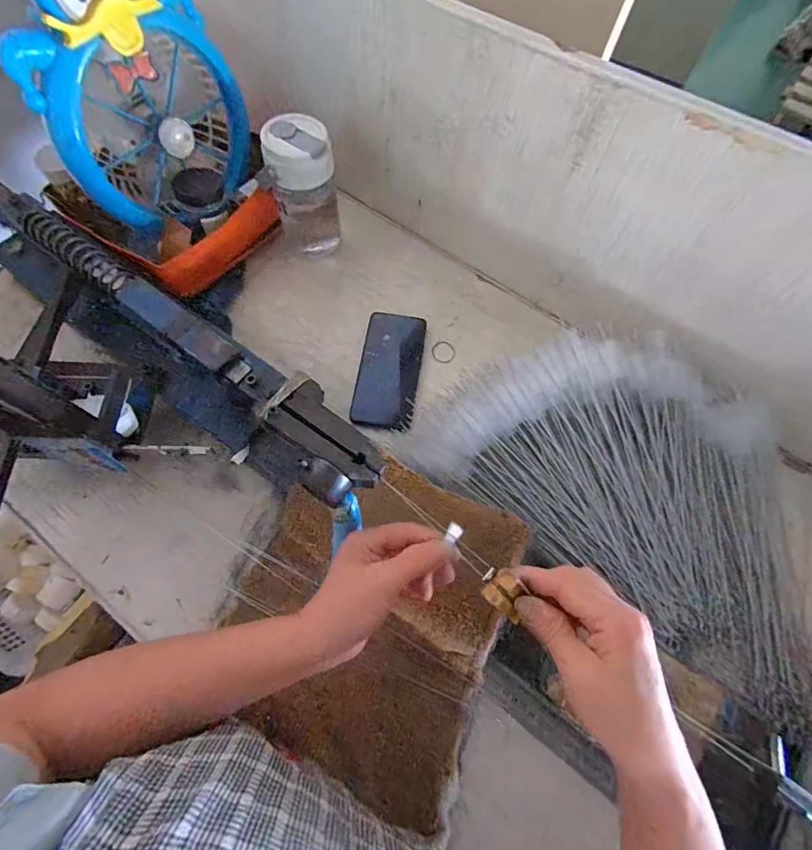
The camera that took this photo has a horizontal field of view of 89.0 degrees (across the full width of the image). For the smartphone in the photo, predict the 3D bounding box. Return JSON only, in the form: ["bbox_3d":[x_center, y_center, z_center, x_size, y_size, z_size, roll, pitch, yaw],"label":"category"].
[{"bbox_3d":[-0.021,-0.073,0.530,0.076,0.012,0.160,9,66,1],"label":"smartphone"}]

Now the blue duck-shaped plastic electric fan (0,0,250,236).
[{"bbox_3d":[-0.291,-0.368,0.471,0.080,0.262,0.222,27,68,9],"label":"blue duck-shaped plastic electric fan"}]

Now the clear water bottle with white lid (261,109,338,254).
[{"bbox_3d":[-0.135,-0.296,0.546,0.087,0.163,0.076,-7,67,-6],"label":"clear water bottle with white lid"}]

